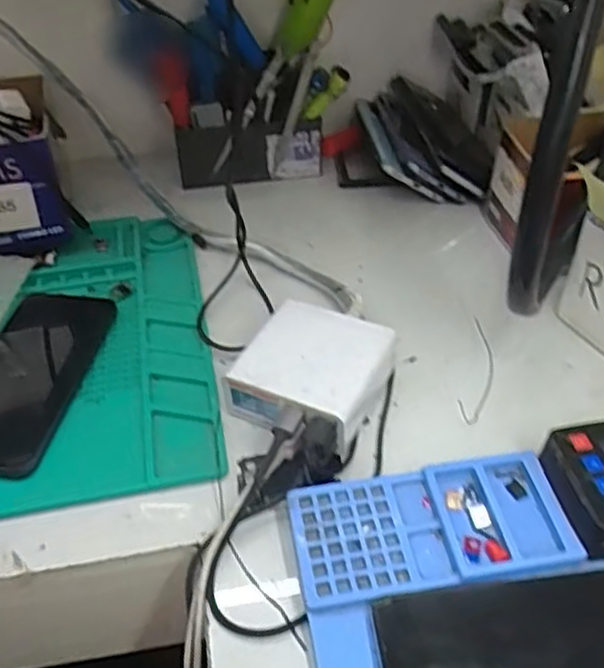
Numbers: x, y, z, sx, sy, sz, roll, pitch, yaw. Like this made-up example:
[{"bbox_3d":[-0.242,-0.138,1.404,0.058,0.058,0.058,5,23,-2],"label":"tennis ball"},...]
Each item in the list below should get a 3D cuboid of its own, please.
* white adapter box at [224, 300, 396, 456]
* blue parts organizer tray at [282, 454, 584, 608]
[{"bbox_3d":[0.005,0.029,0.459,0.086,0.042,0.094,20,45,22],"label":"white adapter box"},{"bbox_3d":[0.071,0.108,0.381,0.150,0.013,0.071,-6,41,-7],"label":"blue parts organizer tray"}]

